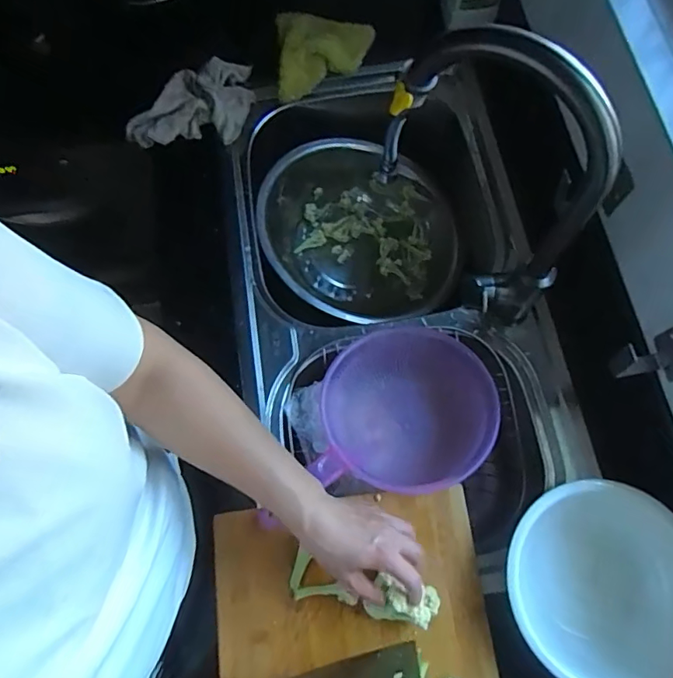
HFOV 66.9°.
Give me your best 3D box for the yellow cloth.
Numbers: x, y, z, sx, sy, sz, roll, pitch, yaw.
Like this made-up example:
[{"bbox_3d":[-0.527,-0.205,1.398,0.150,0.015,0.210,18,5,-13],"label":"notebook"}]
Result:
[{"bbox_3d":[-0.019,-0.455,0.796,0.148,0.045,0.147,-3,71,0],"label":"yellow cloth"}]

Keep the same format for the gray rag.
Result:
[{"bbox_3d":[-0.222,-0.357,0.768,0.179,0.042,0.128,-4,71,0],"label":"gray rag"}]

